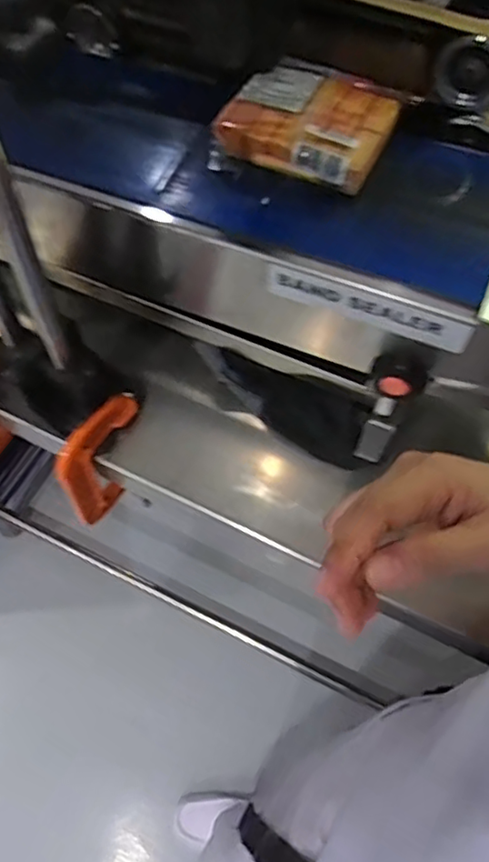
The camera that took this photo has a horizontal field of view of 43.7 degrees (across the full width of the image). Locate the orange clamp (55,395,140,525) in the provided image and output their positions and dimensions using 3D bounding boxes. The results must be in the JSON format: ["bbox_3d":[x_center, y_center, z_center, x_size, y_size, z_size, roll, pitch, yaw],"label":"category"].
[{"bbox_3d":[-0.118,0.023,0.518,0.021,0.113,0.089,35,66,15],"label":"orange clamp"}]

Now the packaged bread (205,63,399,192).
[{"bbox_3d":[0.042,-0.207,0.409,0.109,0.024,0.093,18,63,7],"label":"packaged bread"}]

